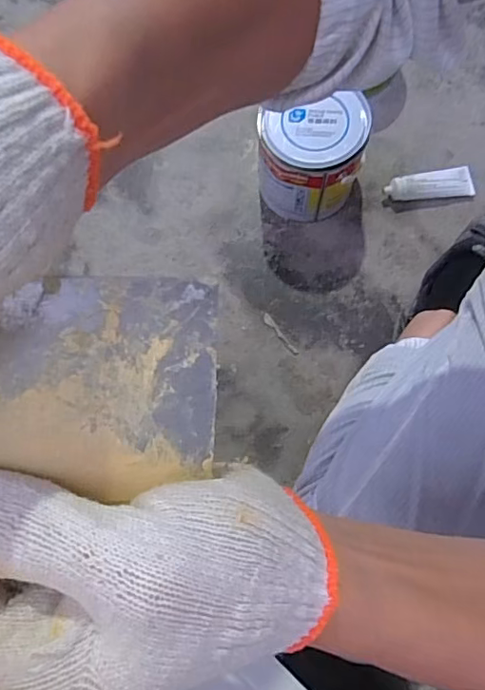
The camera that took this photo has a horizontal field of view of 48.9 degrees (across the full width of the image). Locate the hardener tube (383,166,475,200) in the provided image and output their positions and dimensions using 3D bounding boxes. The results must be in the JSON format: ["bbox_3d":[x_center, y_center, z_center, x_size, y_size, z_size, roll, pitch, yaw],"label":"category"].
[{"bbox_3d":[0.308,-0.267,0.876,0.140,0.029,0.051,-3,78,1],"label":"hardener tube"}]

